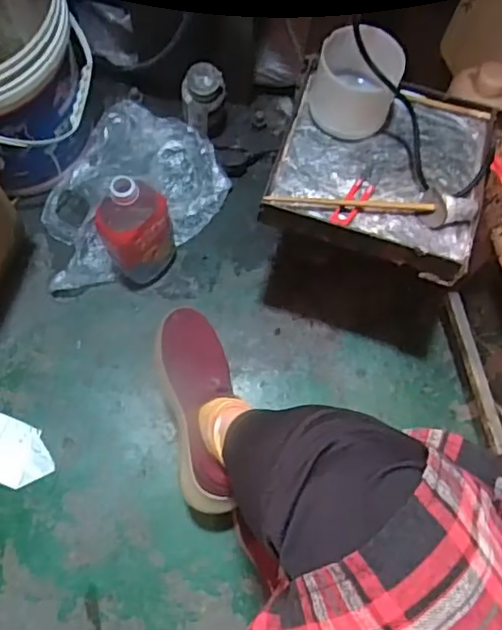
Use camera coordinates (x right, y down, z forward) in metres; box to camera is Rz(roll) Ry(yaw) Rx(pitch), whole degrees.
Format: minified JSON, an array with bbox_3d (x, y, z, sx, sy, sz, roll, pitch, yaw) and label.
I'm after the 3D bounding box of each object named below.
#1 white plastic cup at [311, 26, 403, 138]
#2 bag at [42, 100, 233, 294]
[{"bbox_3d":[0.113,-0.254,0.646,0.088,0.069,0.087,1,72,-2],"label":"white plastic cup"},{"bbox_3d":[-0.183,-0.164,0.868,0.207,0.058,0.315,33,74,8],"label":"bag"}]

